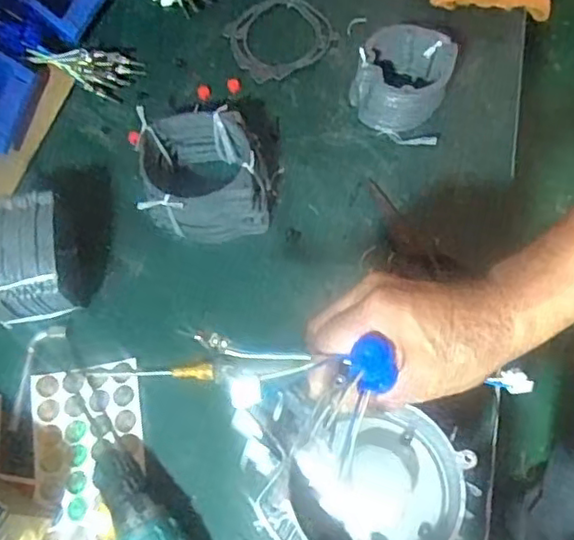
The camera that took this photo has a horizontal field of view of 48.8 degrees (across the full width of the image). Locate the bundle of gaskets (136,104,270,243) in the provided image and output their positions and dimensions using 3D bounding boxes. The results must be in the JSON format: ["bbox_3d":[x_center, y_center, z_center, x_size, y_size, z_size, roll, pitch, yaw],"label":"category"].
[{"bbox_3d":[-0.088,-0.105,0.681,0.131,0.069,0.130,-10,65,-1],"label":"bundle of gaskets"}]

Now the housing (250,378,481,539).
[{"bbox_3d":[0.042,0.135,0.410,0.136,0.039,0.116,35,71,18],"label":"housing"}]

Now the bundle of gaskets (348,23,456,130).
[{"bbox_3d":[0.130,-0.217,0.725,0.107,0.074,0.109,16,67,10],"label":"bundle of gaskets"}]

